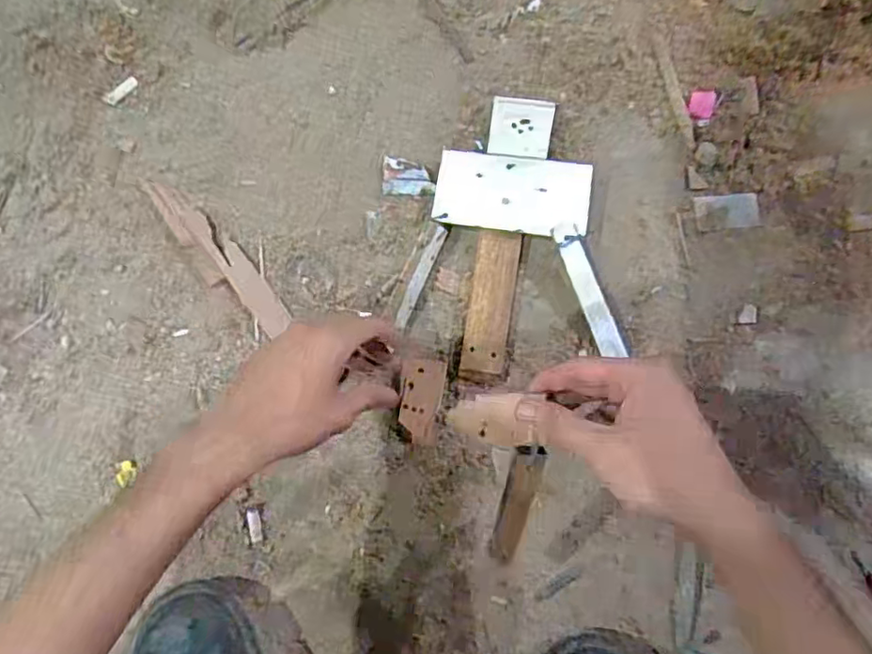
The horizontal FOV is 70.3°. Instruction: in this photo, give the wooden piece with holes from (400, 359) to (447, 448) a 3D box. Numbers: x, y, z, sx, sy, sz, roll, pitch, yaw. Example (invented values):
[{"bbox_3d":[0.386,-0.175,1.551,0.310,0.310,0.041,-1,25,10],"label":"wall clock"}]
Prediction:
[{"bbox_3d":[-0.011,0.060,0.500,0.034,0.004,0.068,4,85,-2],"label":"wooden piece with holes"}]

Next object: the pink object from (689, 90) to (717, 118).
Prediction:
[{"bbox_3d":[0.234,-0.195,0.542,0.020,0.004,0.023,7,85,-2],"label":"pink object"}]

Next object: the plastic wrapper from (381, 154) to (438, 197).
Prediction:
[{"bbox_3d":[-0.022,-0.125,0.517,0.043,0.005,0.030,3,85,-3],"label":"plastic wrapper"}]

